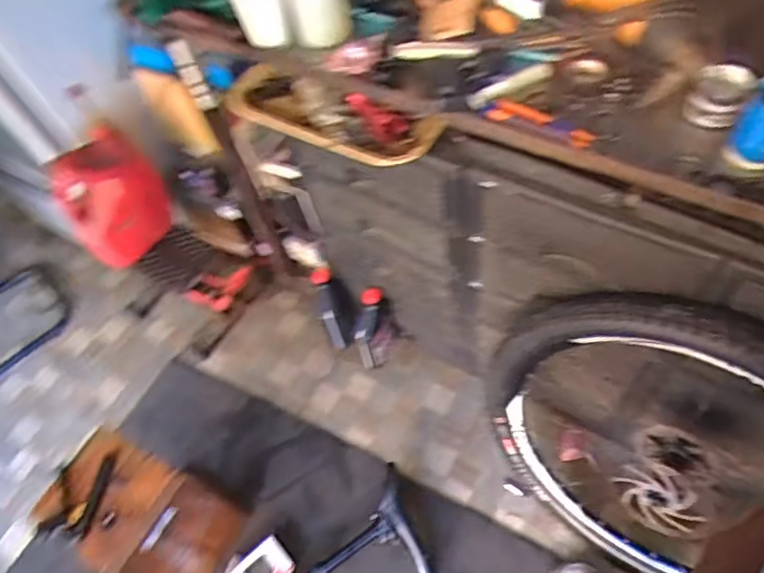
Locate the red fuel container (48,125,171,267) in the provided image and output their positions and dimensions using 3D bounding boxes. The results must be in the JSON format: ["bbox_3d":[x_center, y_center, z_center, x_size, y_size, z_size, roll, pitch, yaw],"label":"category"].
[{"bbox_3d":[-0.628,-0.213,1.382,0.231,0.290,0.162,-21,57,-19],"label":"red fuel container"}]

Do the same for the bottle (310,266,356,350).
[{"bbox_3d":[-0.114,0.063,1.481,0.071,0.245,0.075,-10,29,6],"label":"bottle"}]

